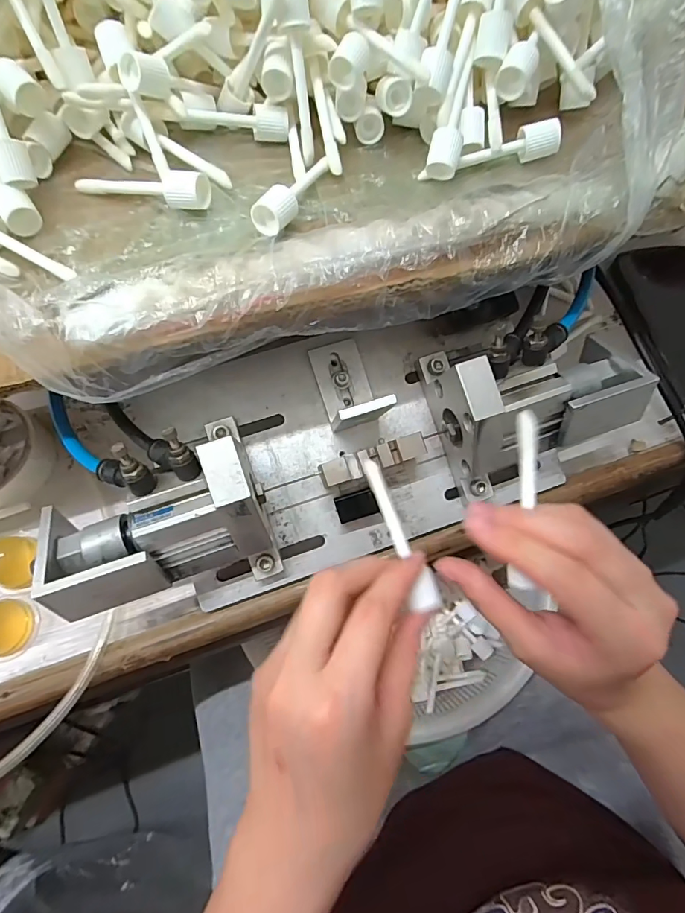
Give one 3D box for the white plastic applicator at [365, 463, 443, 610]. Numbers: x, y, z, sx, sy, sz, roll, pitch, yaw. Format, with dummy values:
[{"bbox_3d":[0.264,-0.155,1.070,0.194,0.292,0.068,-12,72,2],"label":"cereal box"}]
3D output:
[{"bbox_3d":[0.029,0.040,0.237,0.014,0.006,0.083,-21,71,-8],"label":"white plastic applicator"}]

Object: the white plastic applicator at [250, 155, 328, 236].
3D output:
[{"bbox_3d":[-0.027,-0.151,0.258,0.019,0.018,0.067,22,58,8],"label":"white plastic applicator"}]

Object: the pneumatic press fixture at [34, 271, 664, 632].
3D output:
[{"bbox_3d":[0.001,-0.014,0.307,0.370,0.106,0.141,-18,71,-7],"label":"pneumatic press fixture"}]

